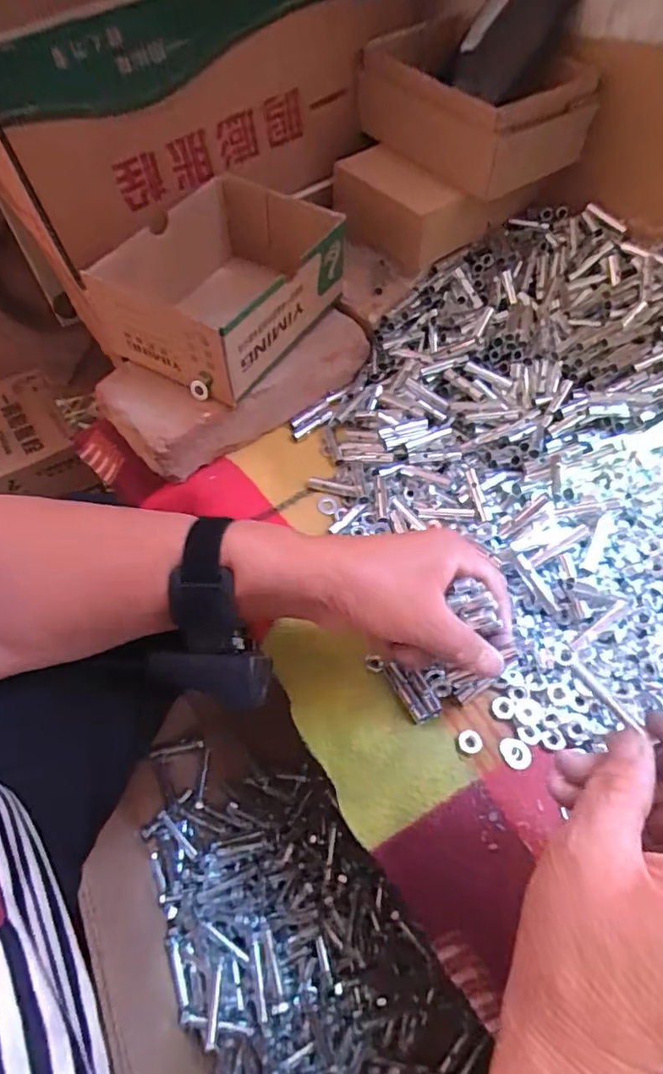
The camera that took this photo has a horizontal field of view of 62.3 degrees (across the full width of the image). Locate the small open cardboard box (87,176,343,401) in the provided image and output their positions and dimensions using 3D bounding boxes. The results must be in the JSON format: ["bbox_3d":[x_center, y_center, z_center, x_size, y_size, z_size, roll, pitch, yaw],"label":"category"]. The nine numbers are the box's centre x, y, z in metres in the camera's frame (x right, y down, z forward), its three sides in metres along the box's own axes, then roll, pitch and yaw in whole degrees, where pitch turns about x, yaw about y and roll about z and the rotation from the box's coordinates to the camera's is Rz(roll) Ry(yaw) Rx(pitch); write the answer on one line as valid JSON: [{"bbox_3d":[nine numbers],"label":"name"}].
[{"bbox_3d":[-0.088,-0.215,0.470,0.134,0.090,0.179,24,63,17],"label":"small open cardboard box"}]

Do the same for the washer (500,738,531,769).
[{"bbox_3d":[0.112,0.131,0.332,0.017,0.004,0.018,-8,58,-1],"label":"washer"}]

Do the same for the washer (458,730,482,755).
[{"bbox_3d":[0.085,0.126,0.337,0.014,0.004,0.014,-2,58,3],"label":"washer"}]

